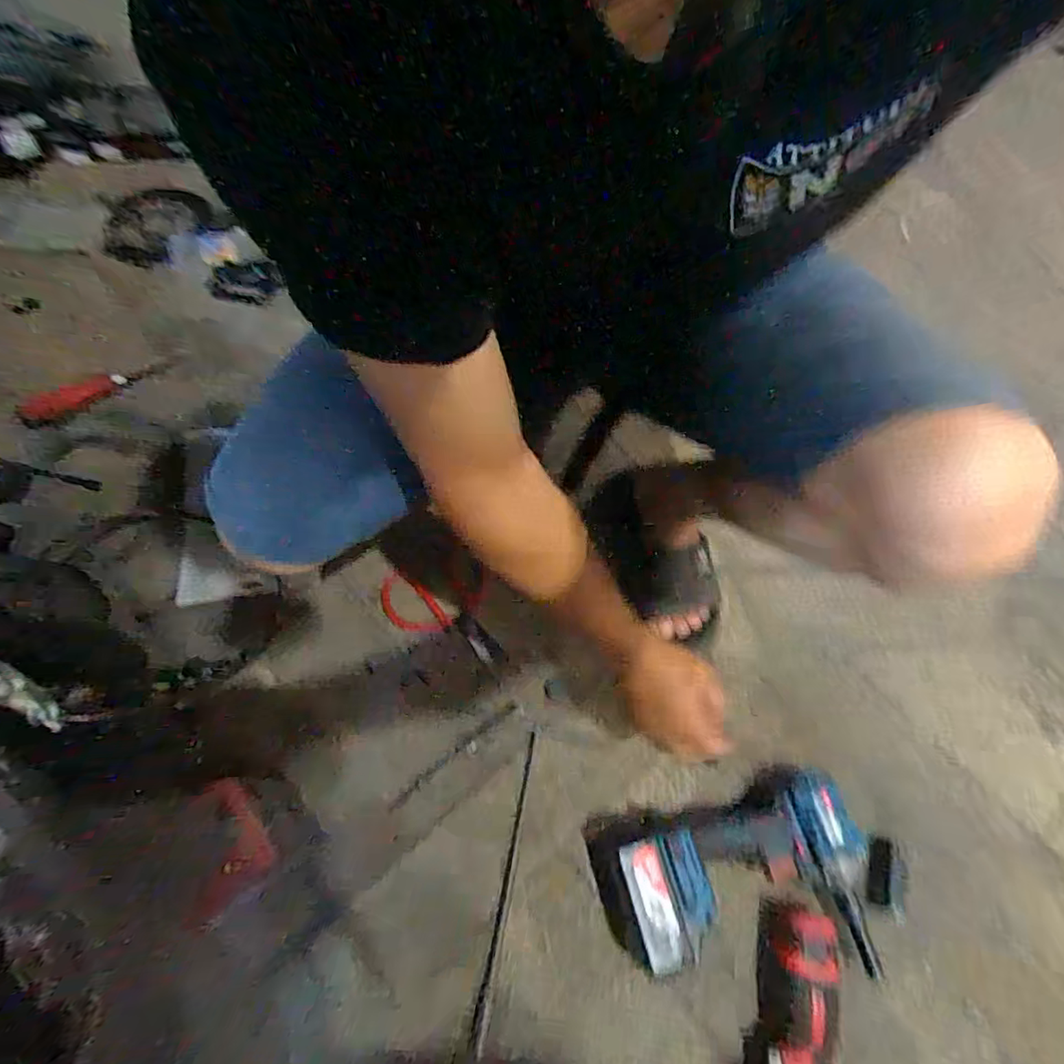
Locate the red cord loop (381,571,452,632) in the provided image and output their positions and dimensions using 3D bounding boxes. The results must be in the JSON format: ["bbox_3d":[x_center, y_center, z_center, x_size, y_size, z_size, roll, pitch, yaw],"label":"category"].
[{"bbox_3d":[-0.146,0.089,0.667,0.099,0.010,0.050,43,70,14],"label":"red cord loop"}]

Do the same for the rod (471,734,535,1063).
[{"bbox_3d":[-0.023,0.344,0.553,0.013,0.012,0.272,12,65,1],"label":"rod"}]

